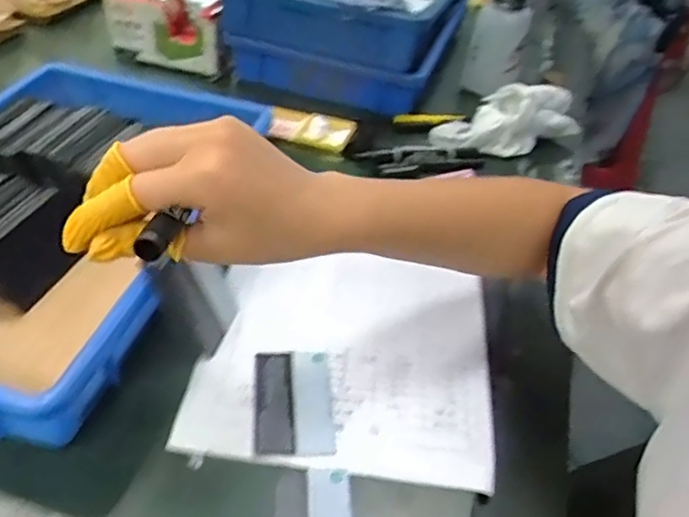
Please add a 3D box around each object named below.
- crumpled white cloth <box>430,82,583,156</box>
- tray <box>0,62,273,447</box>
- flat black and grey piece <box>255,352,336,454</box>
[{"bbox_3d":[0.187,-0.155,0.703,0.179,0.061,0.060,-10,44,-18],"label":"crumpled white cloth"},{"bbox_3d":[-0.233,-0.033,0.508,0.246,0.064,0.355,14,42,8],"label":"tray"},{"bbox_3d":[-0.035,0.096,0.437,0.051,0.009,0.083,0,42,-8],"label":"flat black and grey piece"}]

